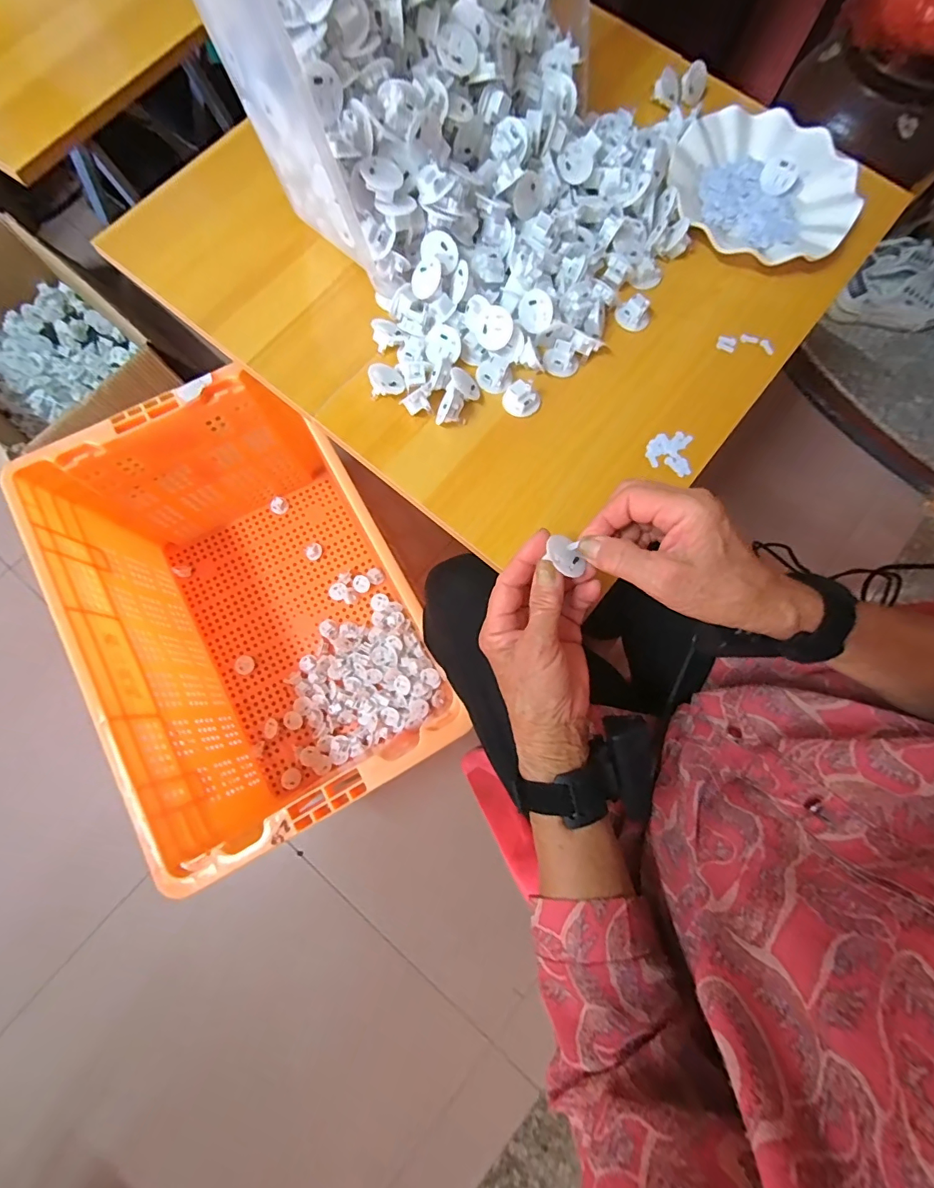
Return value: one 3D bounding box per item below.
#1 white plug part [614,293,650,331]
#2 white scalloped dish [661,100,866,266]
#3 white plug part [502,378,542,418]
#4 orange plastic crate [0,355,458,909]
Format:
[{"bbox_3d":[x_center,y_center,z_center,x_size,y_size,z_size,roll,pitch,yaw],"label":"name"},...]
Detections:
[{"bbox_3d":[0.157,-0.264,0.439,0.032,0.020,0.028,21,78,3],"label":"white plug part"},{"bbox_3d":[0.293,-0.405,0.466,0.177,0.021,0.172,0,78,-1],"label":"white scalloped dish"},{"bbox_3d":[0.050,-0.174,0.418,0.030,0.016,0.028,0,78,-1],"label":"white plug part"},{"bbox_3d":[-0.307,0.037,0.718,0.353,0.305,0.566,-27,80,-7],"label":"orange plastic crate"}]

